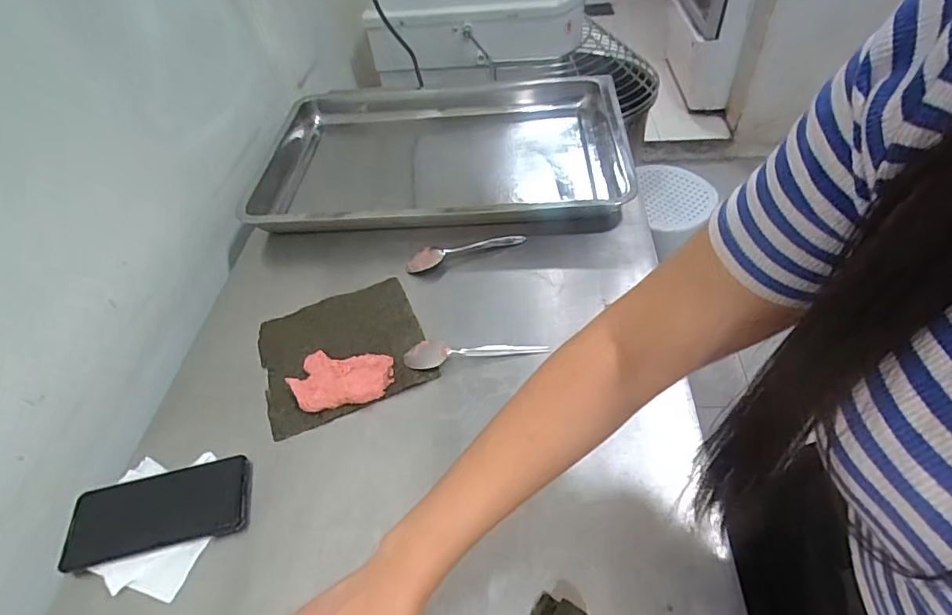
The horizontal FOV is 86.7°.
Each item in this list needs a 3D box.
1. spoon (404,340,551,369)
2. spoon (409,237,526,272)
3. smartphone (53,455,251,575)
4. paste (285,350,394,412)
[{"bbox_3d":[-0.001,0.050,0.602,0.170,0.012,0.034,-6,46,2],"label":"spoon"},{"bbox_3d":[-0.015,-0.084,0.717,0.174,0.016,0.035,-14,46,-6],"label":"spoon"},{"bbox_3d":[-0.311,0.199,0.500,0.162,0.008,0.078,-9,49,-11],"label":"smartphone"},{"bbox_3d":[-0.155,0.080,0.576,0.107,0.032,0.069,0,47,8],"label":"paste"}]

